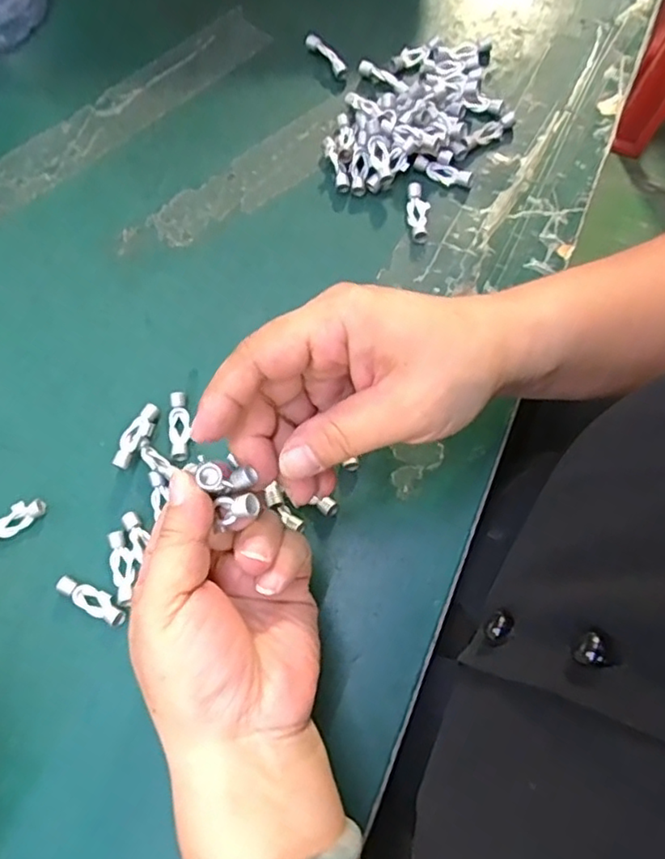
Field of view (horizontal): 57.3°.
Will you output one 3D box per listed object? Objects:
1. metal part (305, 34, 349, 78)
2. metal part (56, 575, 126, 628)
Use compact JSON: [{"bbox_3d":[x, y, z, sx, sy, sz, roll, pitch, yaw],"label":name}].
[{"bbox_3d":[-0.003,-0.247,0.403,0.010,0.008,0.041,-34,74,-9],"label":"metal part"},{"bbox_3d":[-0.120,0.086,0.304,0.040,0.008,0.012,25,74,11],"label":"metal part"}]

